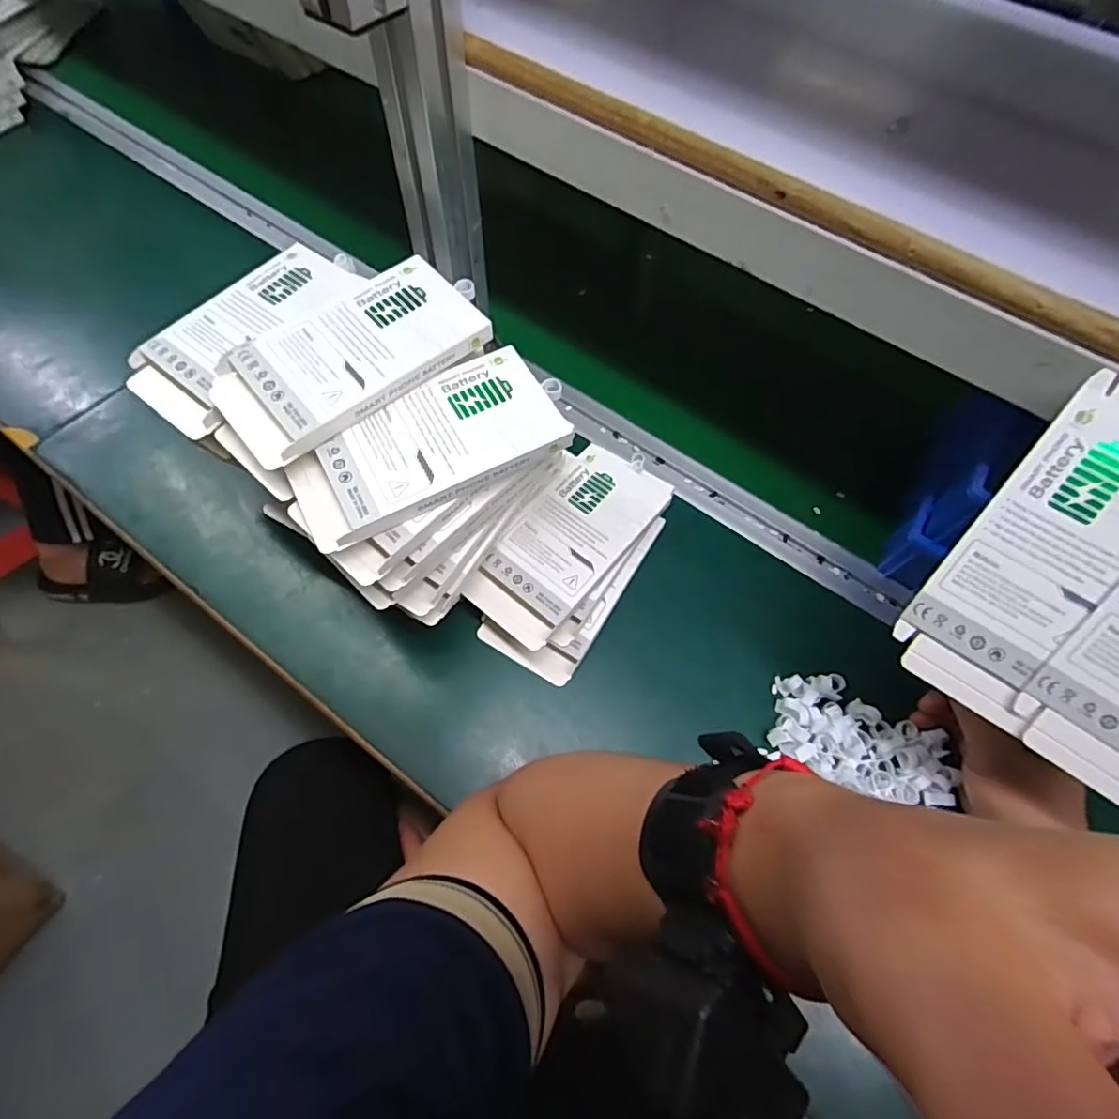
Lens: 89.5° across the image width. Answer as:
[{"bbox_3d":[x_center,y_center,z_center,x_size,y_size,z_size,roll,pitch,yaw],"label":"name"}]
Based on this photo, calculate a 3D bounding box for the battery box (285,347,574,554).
[{"bbox_3d":[-0.075,-0.065,0.324,0.151,0.017,0.075,-28,68,-15],"label":"battery box"}]

